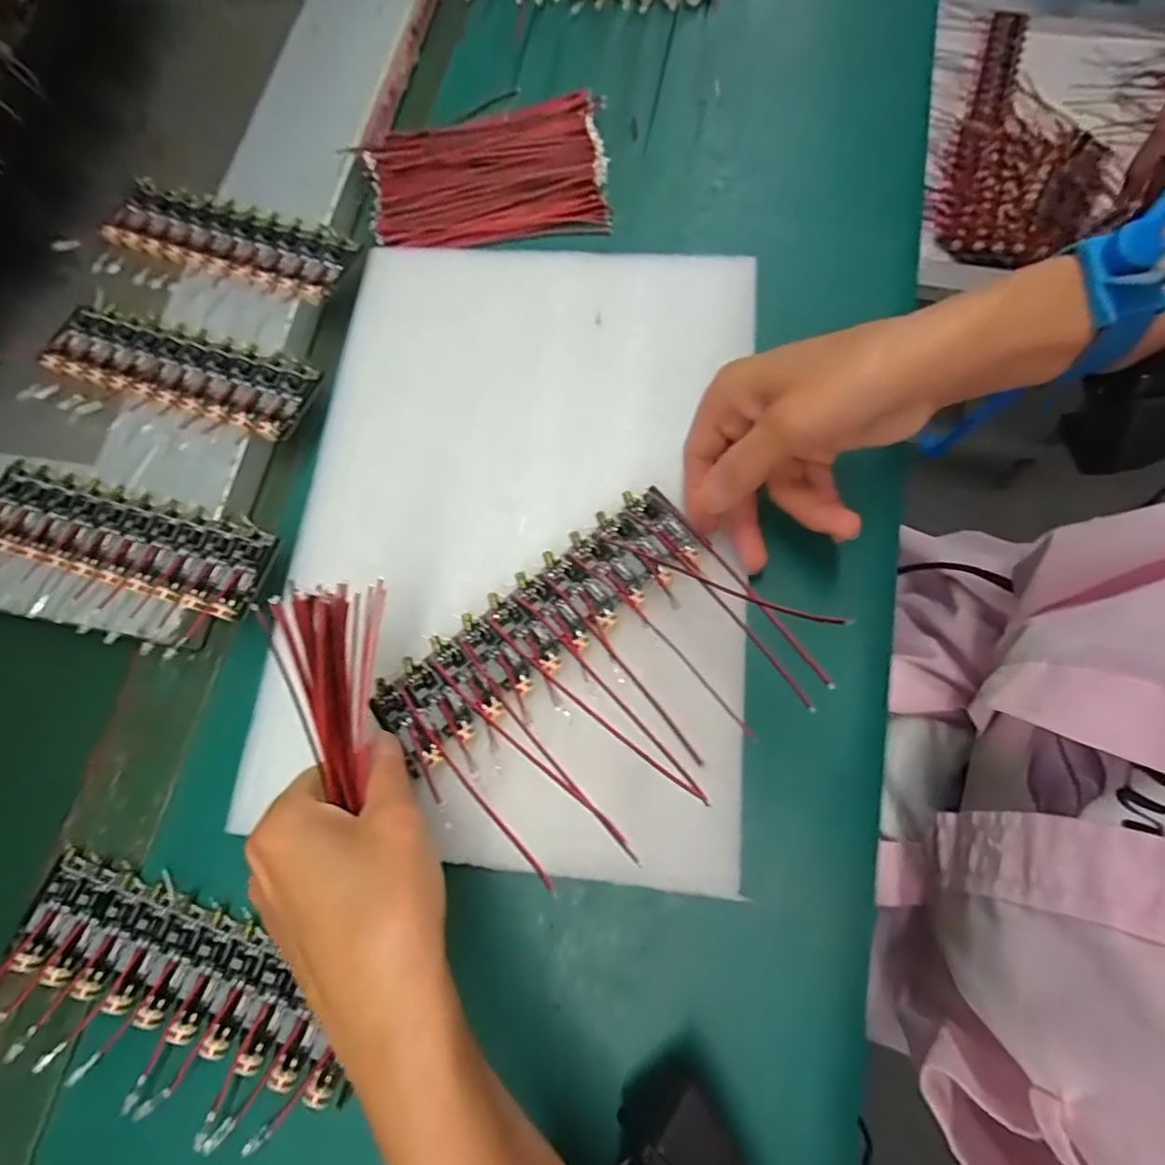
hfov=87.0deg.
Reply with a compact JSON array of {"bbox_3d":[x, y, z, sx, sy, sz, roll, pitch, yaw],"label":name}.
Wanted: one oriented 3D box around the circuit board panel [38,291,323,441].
[{"bbox_3d":[-0.216,-0.116,0.325,0.159,0.010,0.048,20,76,12],"label":"circuit board panel"}]

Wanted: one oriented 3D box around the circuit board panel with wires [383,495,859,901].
[{"bbox_3d":[0.007,0.040,0.263,0.165,0.017,0.121,-39,74,-10],"label":"circuit board panel with wires"}]

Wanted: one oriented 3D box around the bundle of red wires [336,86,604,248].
[{"bbox_3d":[-0.058,-0.248,0.364,0.136,0.016,0.099,-9,72,4],"label":"bundle of red wires"}]

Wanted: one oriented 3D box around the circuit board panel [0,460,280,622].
[{"bbox_3d":[-0.224,-0.024,0.296,0.157,0.008,0.046,15,75,11],"label":"circuit board panel"}]

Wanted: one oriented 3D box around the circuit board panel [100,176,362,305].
[{"bbox_3d":[-0.204,-0.198,0.348,0.159,0.008,0.047,21,76,12],"label":"circuit board panel"}]

